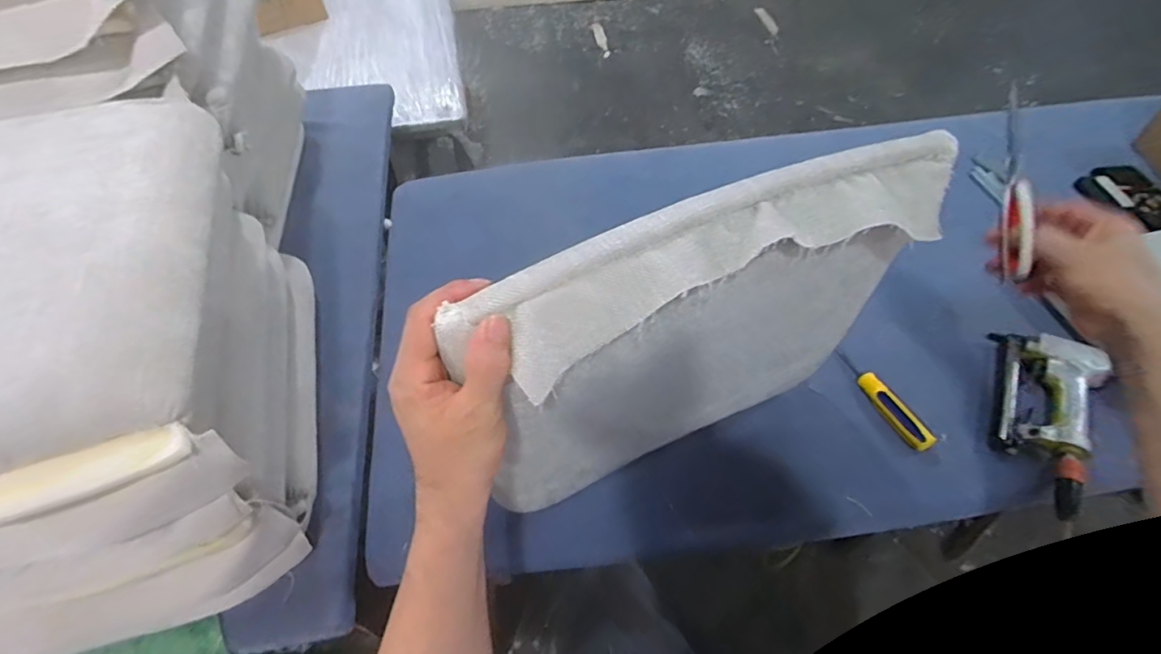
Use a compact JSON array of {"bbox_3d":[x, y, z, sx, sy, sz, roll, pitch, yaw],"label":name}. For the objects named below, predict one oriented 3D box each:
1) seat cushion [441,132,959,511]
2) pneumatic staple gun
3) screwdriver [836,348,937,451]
[{"bbox_3d":[0.105,0.017,0.490,0.408,0.292,0.066,-22,56,-17],"label":"seat cushion"},{"bbox_3d":[0.588,0.107,0.680,0.112,0.055,0.246,16,55,12],"label":"pneumatic staple gun"},{"bbox_3d":[0.398,0.091,0.716,0.026,0.025,0.157,-20,55,-14],"label":"screwdriver"}]

